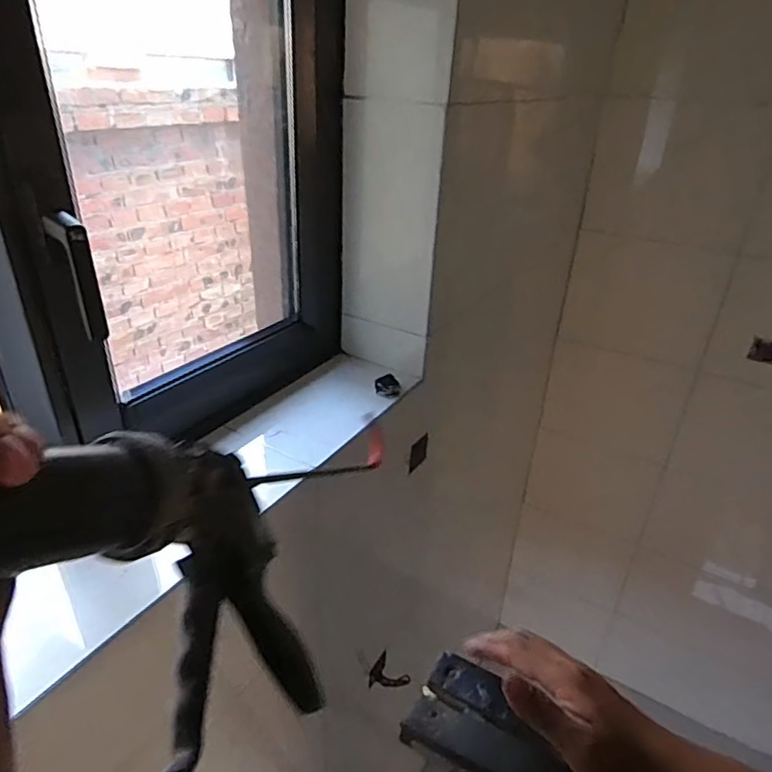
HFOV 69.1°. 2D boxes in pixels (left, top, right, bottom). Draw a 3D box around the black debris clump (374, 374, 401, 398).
[{"bbox_3d":[0.003,-0.001,1.055,0.049,0.028,0.048,5,30,2],"label":"black debris clump"}]

